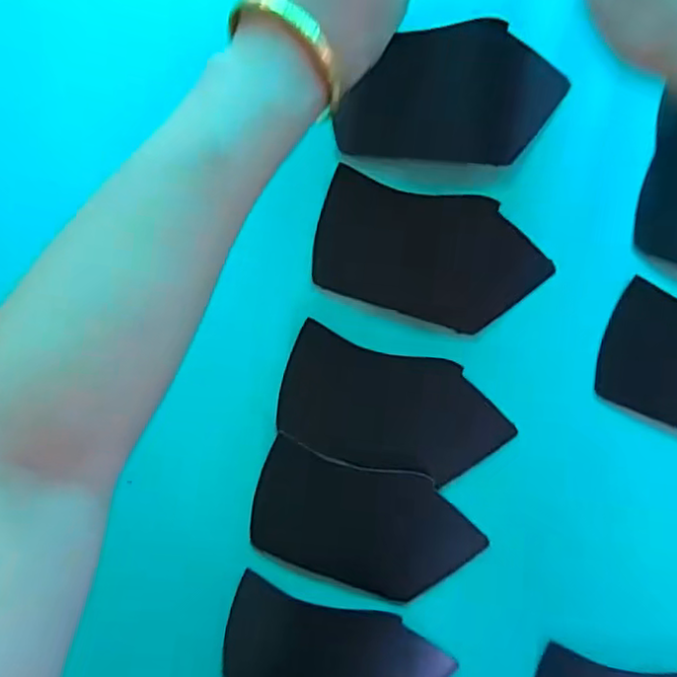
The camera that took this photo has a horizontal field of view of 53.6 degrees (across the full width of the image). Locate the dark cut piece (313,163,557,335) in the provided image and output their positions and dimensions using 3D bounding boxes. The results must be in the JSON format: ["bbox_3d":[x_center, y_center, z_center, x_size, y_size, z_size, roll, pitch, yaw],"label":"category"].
[{"bbox_3d":[0.051,-0.048,0.382,0.127,0.011,0.071,18,100,4],"label":"dark cut piece"}]

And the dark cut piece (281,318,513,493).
[{"bbox_3d":[0.031,0.042,0.384,0.127,0.006,0.069,16,94,5],"label":"dark cut piece"}]

